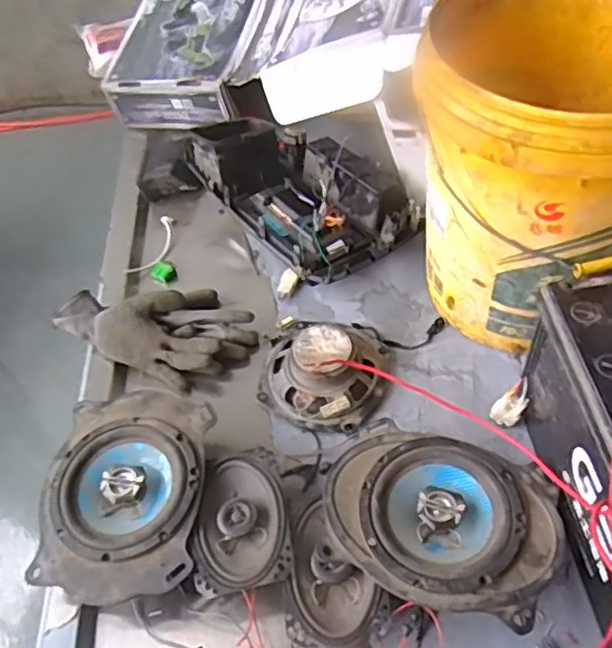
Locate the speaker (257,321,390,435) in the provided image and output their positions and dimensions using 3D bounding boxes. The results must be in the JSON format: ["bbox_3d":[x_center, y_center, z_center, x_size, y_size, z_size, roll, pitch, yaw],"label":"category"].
[{"bbox_3d":[0.021,0.045,0.807,0.153,0.063,0.144,-3,53,4],"label":"speaker"}]

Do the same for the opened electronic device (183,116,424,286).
[{"bbox_3d":[0.006,-0.193,0.921,0.202,0.112,0.310,-36,58,-20],"label":"opened electronic device"}]

